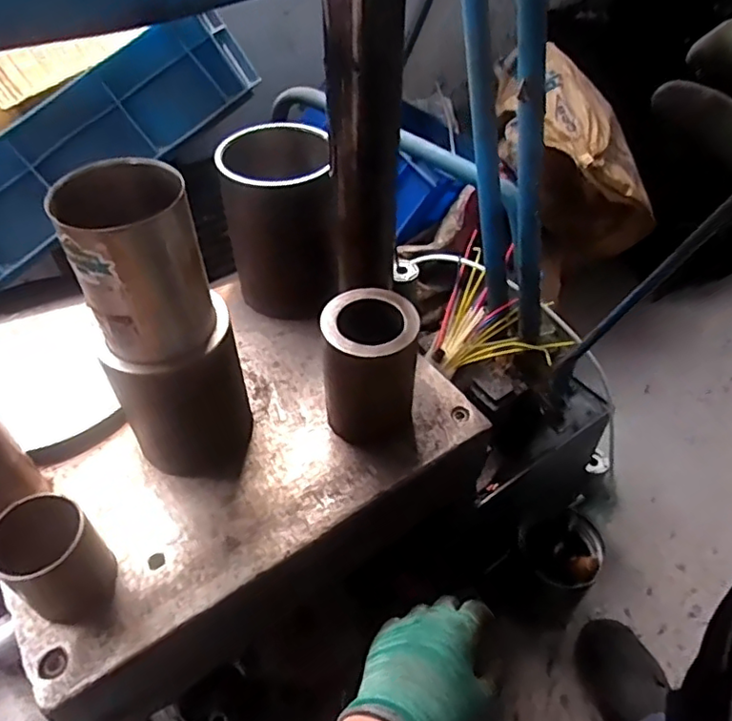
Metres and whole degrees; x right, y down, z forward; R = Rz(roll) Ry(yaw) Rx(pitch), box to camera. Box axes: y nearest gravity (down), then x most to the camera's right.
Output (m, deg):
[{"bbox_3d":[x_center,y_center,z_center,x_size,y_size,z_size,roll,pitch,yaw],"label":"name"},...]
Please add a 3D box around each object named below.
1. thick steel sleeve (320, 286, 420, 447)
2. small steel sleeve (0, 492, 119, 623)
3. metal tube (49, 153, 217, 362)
[{"bbox_3d":[0.003,0.012,0.586,0.085,0.139,0.089,1,47,1],"label":"thick steel sleeve"},{"bbox_3d":[-0.244,0.160,0.474,0.073,0.091,0.065,30,54,25],"label":"small steel sleeve"},{"bbox_3d":[-0.170,-0.072,0.455,0.089,0.133,0.077,-16,49,-15],"label":"metal tube"}]

